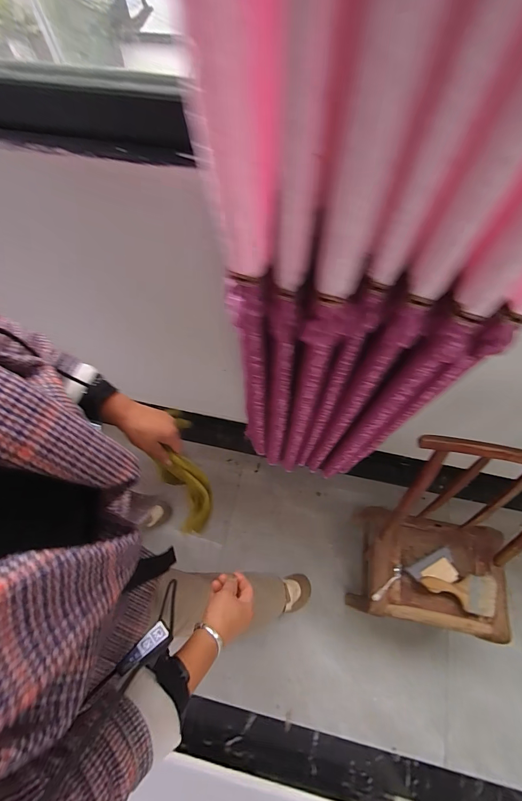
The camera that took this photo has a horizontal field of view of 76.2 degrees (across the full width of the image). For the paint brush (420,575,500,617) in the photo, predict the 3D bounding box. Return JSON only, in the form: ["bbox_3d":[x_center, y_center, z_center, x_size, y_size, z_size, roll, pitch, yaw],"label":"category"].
[{"bbox_3d":[0.526,0.509,0.884,0.203,0.049,0.092,6,68,4],"label":"paint brush"}]

